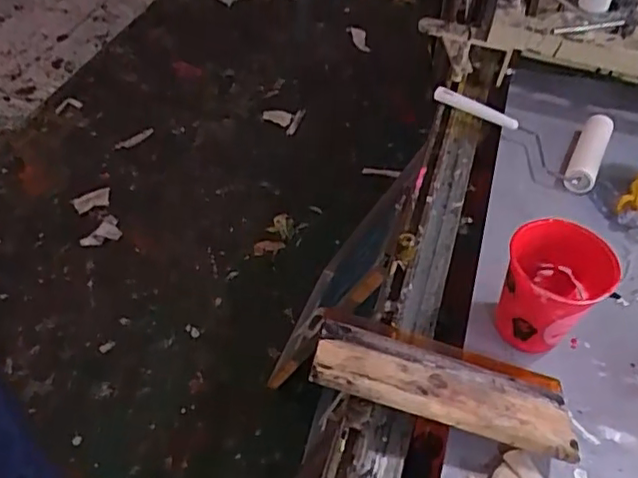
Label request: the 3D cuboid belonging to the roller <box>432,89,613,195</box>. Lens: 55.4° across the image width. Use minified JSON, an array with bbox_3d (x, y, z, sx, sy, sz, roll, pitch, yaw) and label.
[{"bbox_3d":[0.332,-0.186,0.971,0.129,0.085,0.282,-33,58,-28],"label":"roller"}]

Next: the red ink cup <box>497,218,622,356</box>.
[{"bbox_3d":[0.261,0.070,0.707,0.100,0.153,0.102,2,48,-2],"label":"red ink cup"}]

